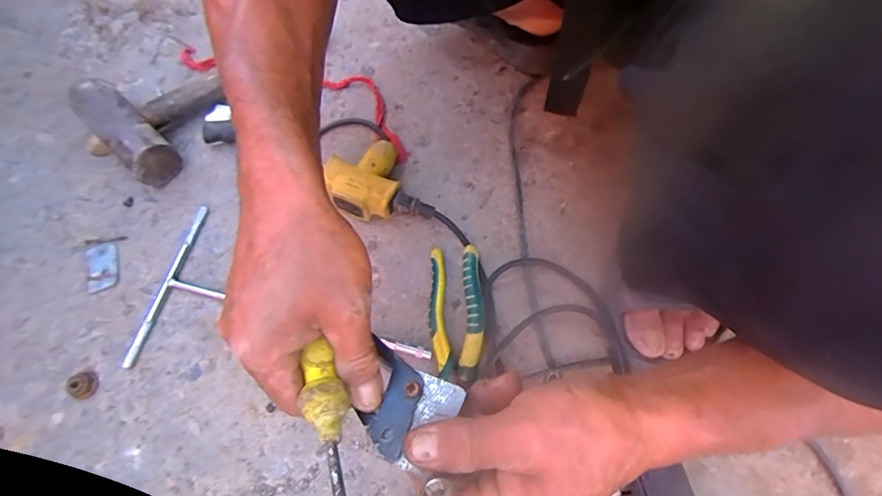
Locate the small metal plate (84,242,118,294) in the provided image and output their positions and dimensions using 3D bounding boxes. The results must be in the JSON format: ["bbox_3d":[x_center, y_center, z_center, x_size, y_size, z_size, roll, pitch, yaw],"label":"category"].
[{"bbox_3d":[-0.361,0.018,0.502,0.033,0.004,0.056,-22,68,-6],"label":"small metal plate"}]

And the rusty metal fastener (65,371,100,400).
[{"bbox_3d":[-0.346,0.133,0.454,0.022,0.016,0.026,30,72,14],"label":"rusty metal fastener"}]

